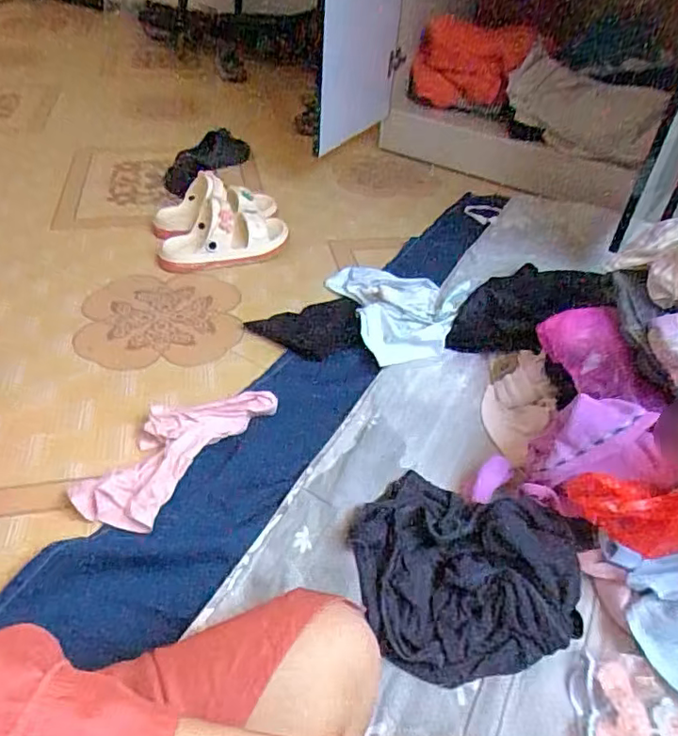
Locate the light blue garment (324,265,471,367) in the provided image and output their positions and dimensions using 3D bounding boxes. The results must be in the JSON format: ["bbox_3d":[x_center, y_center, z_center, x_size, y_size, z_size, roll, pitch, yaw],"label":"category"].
[{"bbox_3d":[0.107,-0.128,1.033,0.186,0.061,0.307,-14,41,-16],"label":"light blue garment"}]

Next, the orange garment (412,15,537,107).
[{"bbox_3d":[0.345,-0.813,1.523,0.335,0.204,0.062,25,45,20],"label":"orange garment"}]

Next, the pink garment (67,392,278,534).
[{"bbox_3d":[-0.221,0.103,0.764,0.125,0.036,0.275,23,45,26],"label":"pink garment"}]

